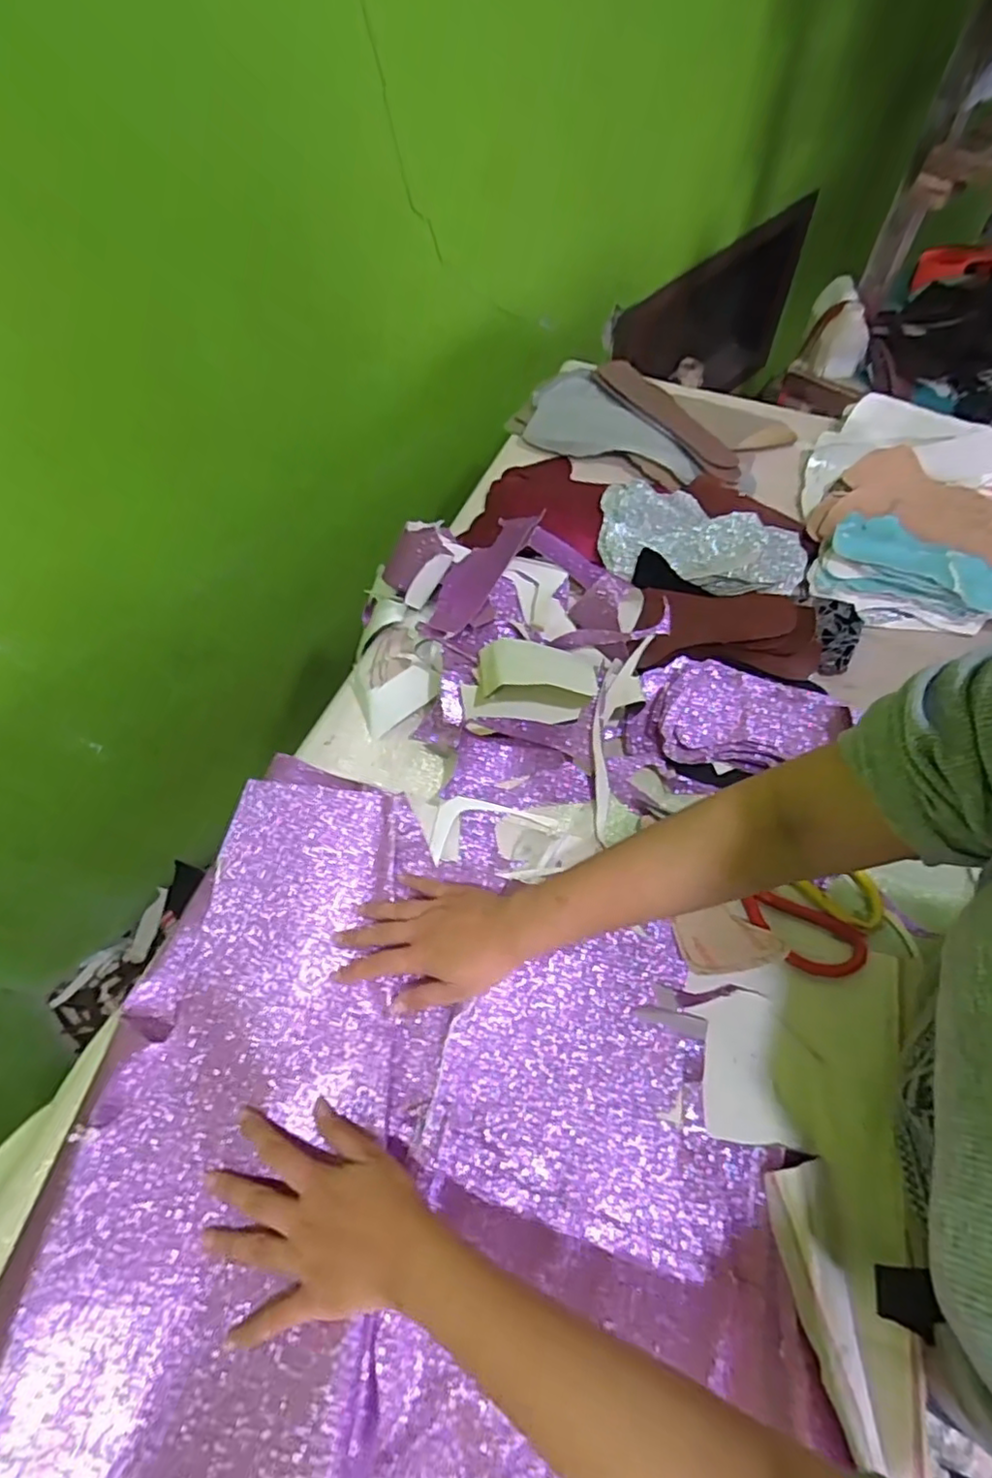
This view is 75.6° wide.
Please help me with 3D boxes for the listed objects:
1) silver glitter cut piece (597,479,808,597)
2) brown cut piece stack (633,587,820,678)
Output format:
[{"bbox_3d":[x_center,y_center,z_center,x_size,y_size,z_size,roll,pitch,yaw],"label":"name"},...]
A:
[{"bbox_3d":[0.225,-0.219,0.693,0.219,0.028,0.121,15,73,6],"label":"silver glitter cut piece"},{"bbox_3d":[0.228,-0.108,0.636,0.174,0.038,0.082,2,60,5],"label":"brown cut piece stack"}]

